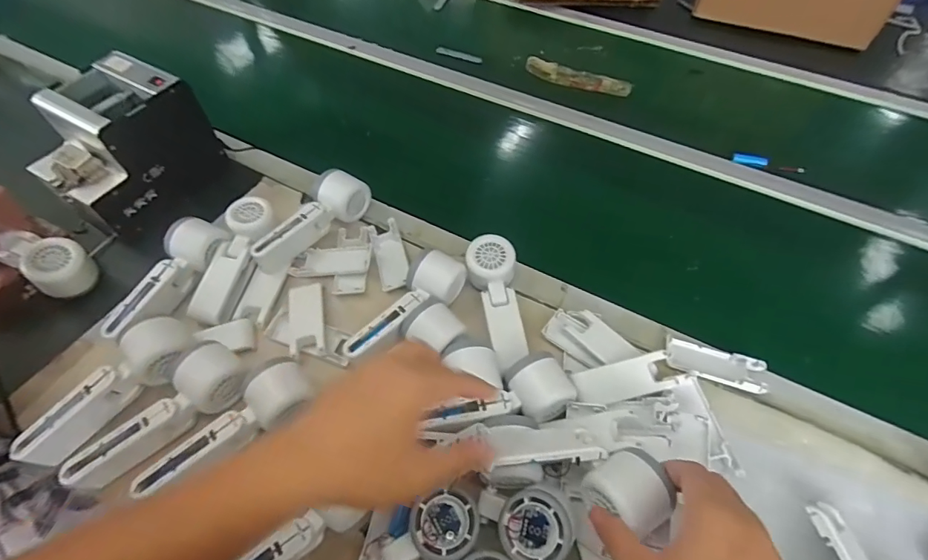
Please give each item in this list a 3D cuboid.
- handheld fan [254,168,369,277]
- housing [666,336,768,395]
[{"bbox_3d":[-0.195,-0.074,0.569,0.052,0.058,0.162,29,60,17],"label":"handheld fan"},{"bbox_3d":[0.276,0.092,0.488,0.102,0.010,0.043,15,56,9],"label":"housing"}]

